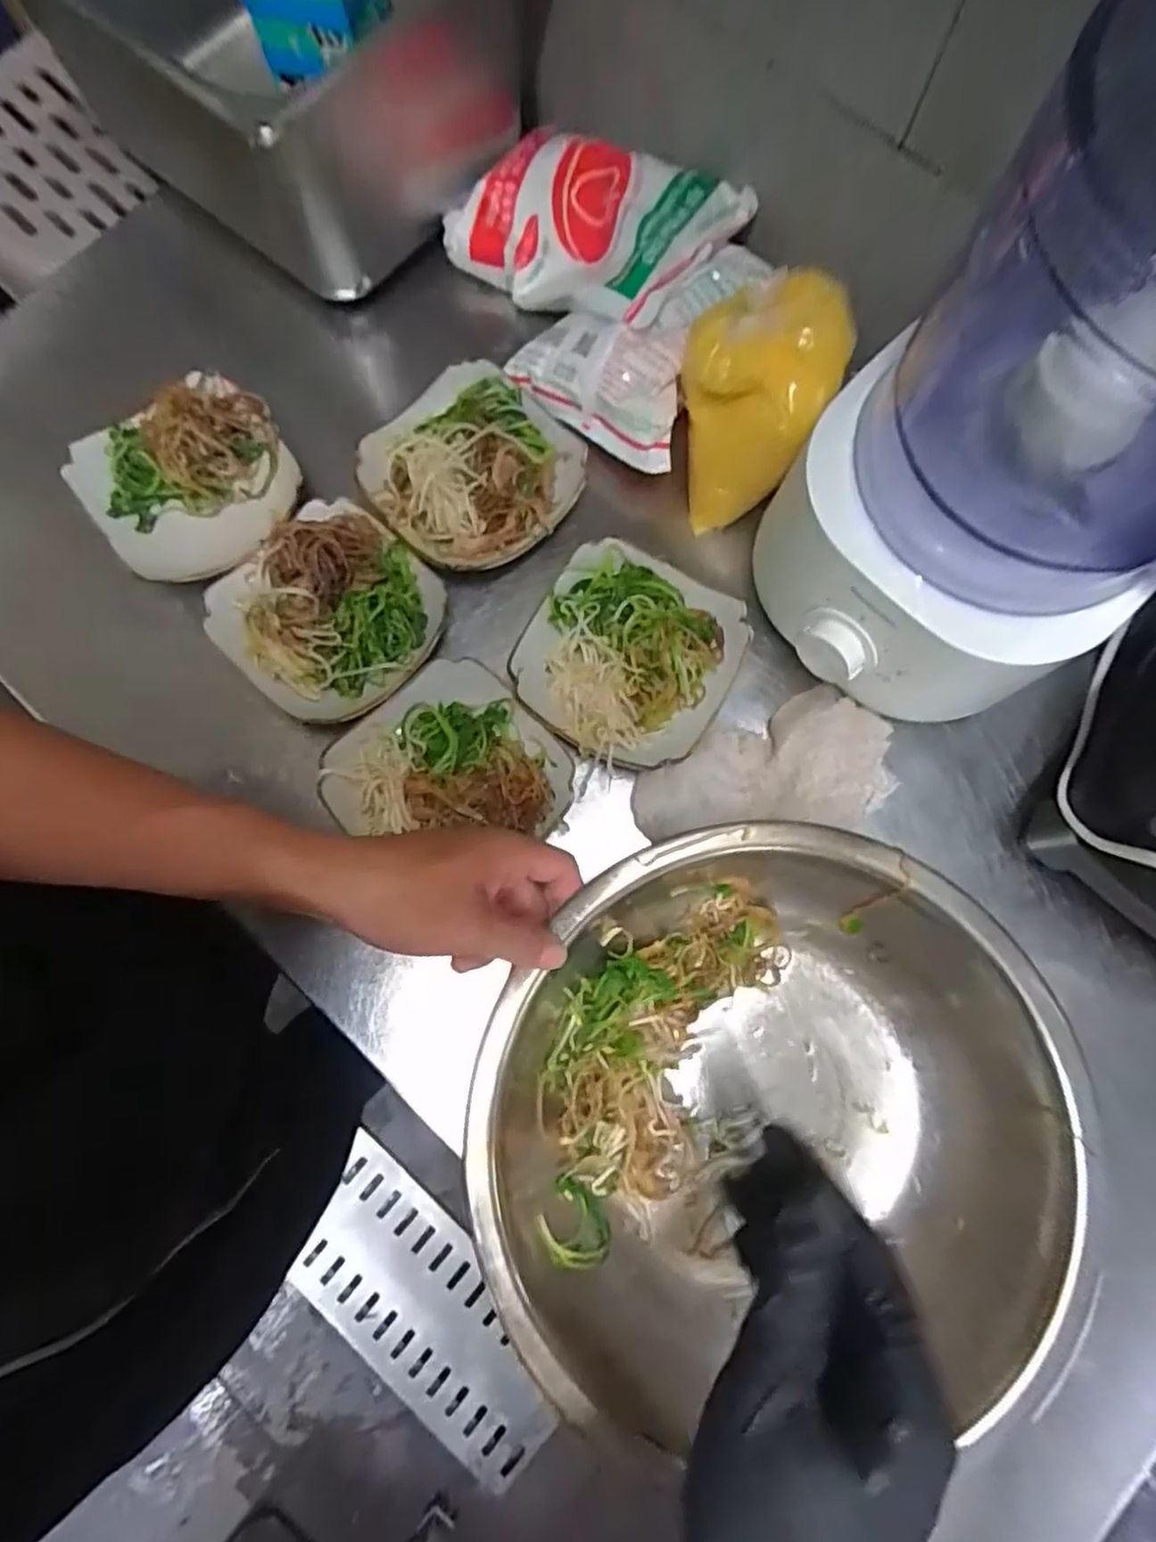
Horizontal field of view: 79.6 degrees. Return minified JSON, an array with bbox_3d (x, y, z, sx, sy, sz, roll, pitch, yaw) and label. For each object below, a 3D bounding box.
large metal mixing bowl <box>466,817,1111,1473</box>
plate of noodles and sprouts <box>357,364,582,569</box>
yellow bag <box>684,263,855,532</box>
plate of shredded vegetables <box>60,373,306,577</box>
[{"bbox_3d":[0.104,0.179,0.395,0.289,0.096,0.278,0,78,0],"label":"large metal mixing bowl"},{"bbox_3d":[-0.070,-0.214,0.479,0.143,0.040,0.129,-44,82,-8],"label":"plate of noodles and sprouts"},{"bbox_3d":[0.114,-0.232,0.450,0.088,0.117,0.089,3,78,1],"label":"yellow bag"},{"bbox_3d":[-0.266,-0.198,0.480,0.137,0.039,0.125,0,78,0],"label":"plate of shredded vegetables"}]

